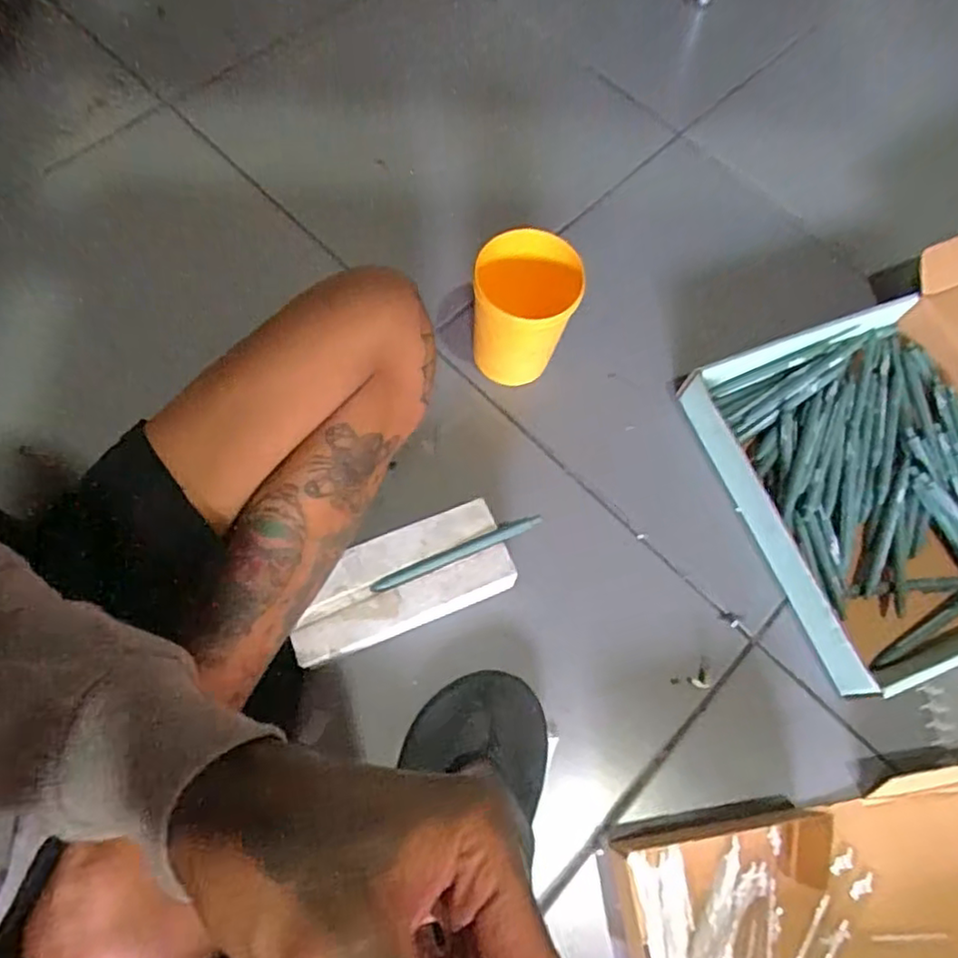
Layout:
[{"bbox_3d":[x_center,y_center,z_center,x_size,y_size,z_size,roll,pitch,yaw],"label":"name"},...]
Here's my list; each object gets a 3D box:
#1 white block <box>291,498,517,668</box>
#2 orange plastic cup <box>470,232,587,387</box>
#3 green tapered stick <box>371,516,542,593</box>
[{"bbox_3d":[-0.065,0.086,0.540,0.179,0.044,0.080,-21,73,-12],"label":"white block"},{"bbox_3d":[0.037,-0.144,0.584,0.088,0.132,0.075,-1,70,-5],"label":"orange plastic cup"},{"bbox_3d":[-0.016,0.061,0.536,0.146,0.007,0.013,-23,73,-12],"label":"green tapered stick"}]

